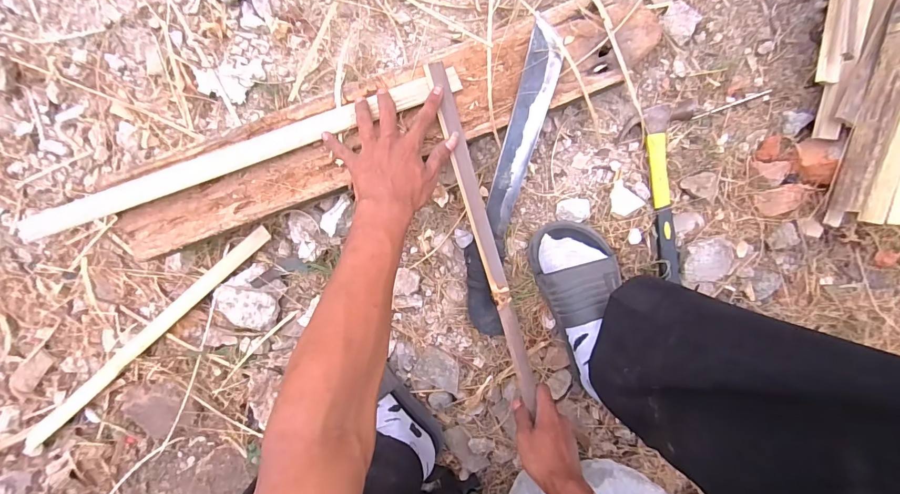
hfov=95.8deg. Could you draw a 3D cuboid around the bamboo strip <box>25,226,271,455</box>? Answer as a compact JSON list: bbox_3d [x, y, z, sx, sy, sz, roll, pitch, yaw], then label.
[{"bbox_3d":[-0.455,0.146,0.588,0.547,0.007,0.027,-39,88,11],"label":"bamboo strip"}]

